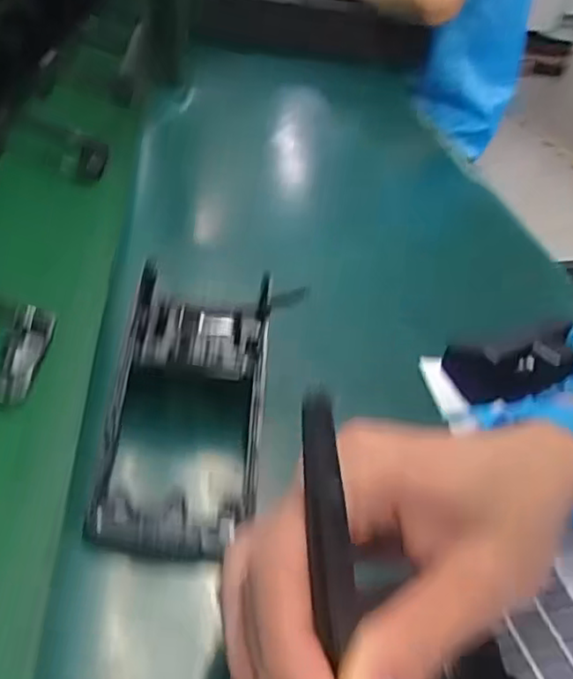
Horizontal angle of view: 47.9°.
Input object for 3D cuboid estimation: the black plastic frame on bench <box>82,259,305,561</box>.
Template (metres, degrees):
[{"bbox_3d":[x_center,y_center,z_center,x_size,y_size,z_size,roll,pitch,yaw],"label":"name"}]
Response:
[{"bbox_3d":[-0.046,0.030,0.320,0.075,0.029,0.153,6,52,0],"label":"black plastic frame on bench"}]

